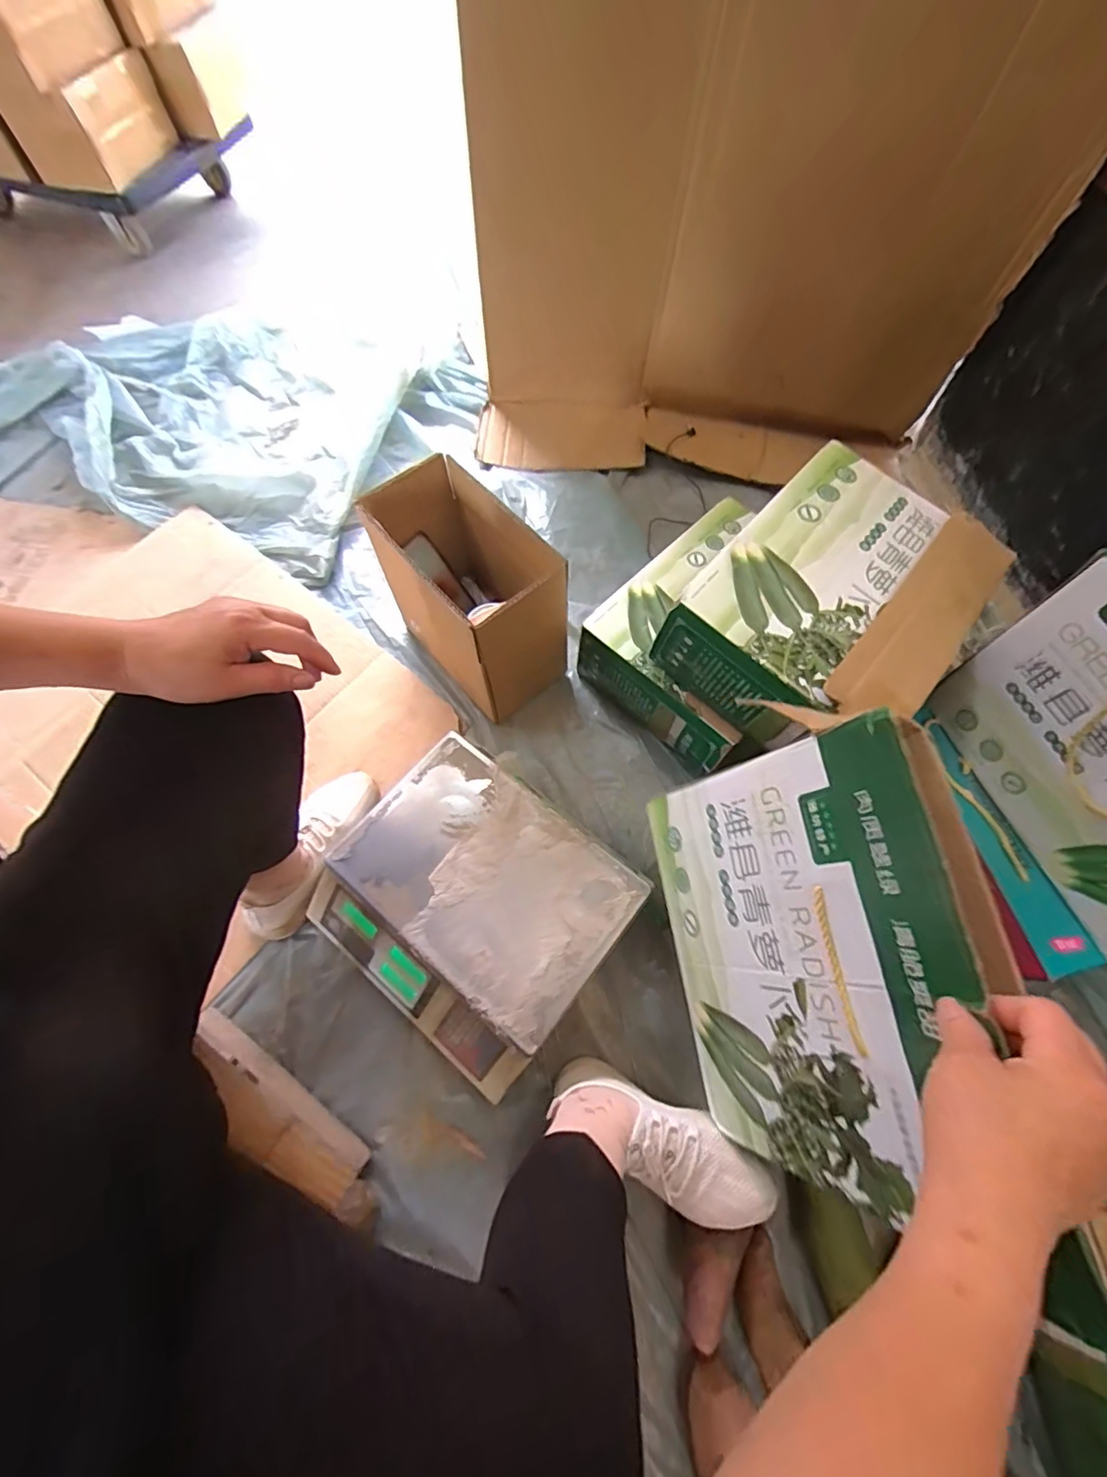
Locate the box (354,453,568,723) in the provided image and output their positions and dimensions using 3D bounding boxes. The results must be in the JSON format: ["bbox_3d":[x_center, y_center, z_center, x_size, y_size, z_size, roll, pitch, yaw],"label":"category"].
[{"bbox_3d":[-0.118,-0.198,0.813,0.145,0.293,0.276,-37,71,-15],"label":"box"}]

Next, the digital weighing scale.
[{"bbox_3d":[-0.101,0.209,0.697,0.321,0.107,0.294,37,71,15],"label":"digital weighing scale"}]

